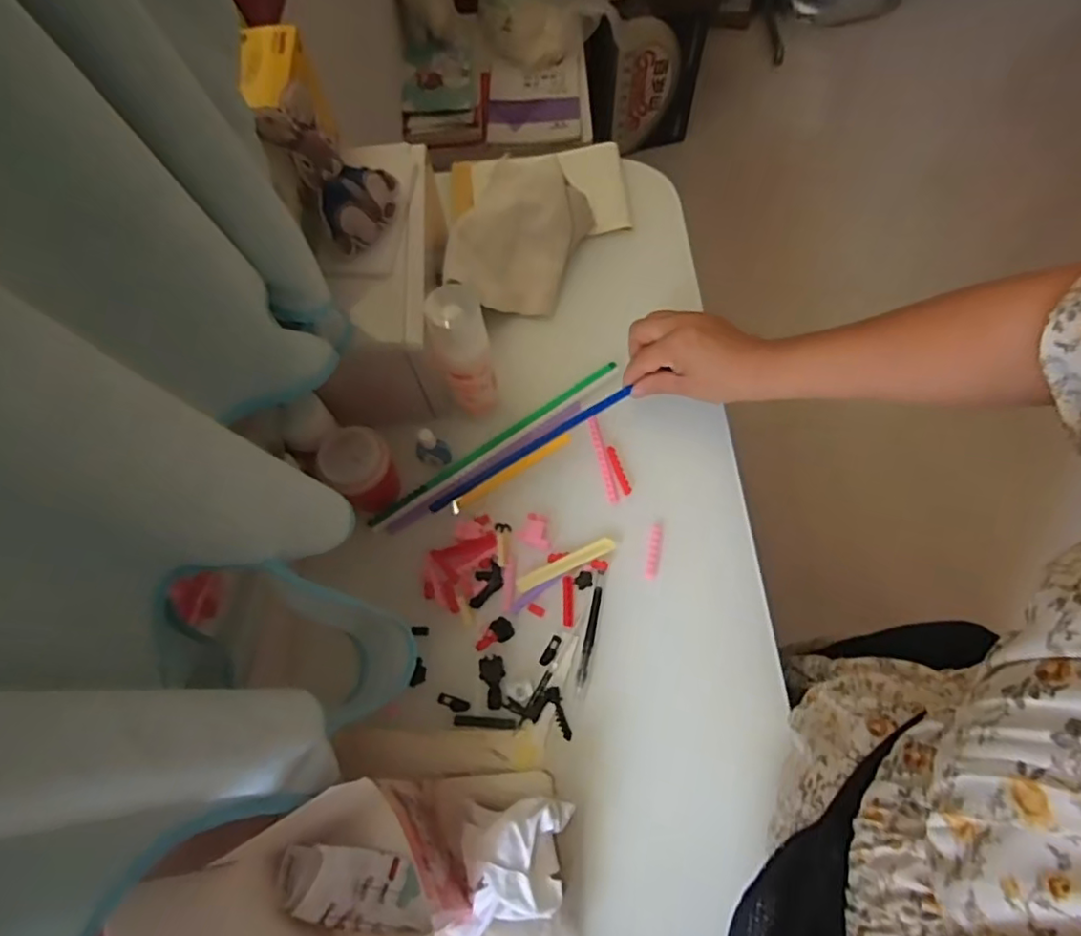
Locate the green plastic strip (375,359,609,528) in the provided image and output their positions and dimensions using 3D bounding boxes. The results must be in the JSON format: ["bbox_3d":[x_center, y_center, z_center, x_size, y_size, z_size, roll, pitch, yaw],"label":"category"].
[{"bbox_3d":[-0.040,-0.025,0.566,0.273,0.006,0.012,-34,68,-12],"label":"green plastic strip"}]

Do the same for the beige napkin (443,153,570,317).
[{"bbox_3d":[-0.026,-0.239,0.625,0.107,0.080,0.144,15,67,10],"label":"beige napkin"}]

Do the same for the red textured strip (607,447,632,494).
[{"bbox_3d":[0.072,0.002,0.551,0.009,0.006,0.047,-15,66,-4],"label":"red textured strip"}]

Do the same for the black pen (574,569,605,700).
[{"bbox_3d":[0.041,0.134,0.490,0.009,0.004,0.102,11,67,8],"label":"black pen"}]

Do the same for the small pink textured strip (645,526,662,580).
[{"bbox_3d":[0.098,0.072,0.520,0.011,0.004,0.048,10,66,8],"label":"small pink textured strip"}]

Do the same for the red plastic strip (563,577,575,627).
[{"bbox_3d":[0.023,0.110,0.501,0.010,0.004,0.041,0,66,3],"label":"red plastic strip"}]

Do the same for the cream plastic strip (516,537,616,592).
[{"bbox_3d":[0.022,0.083,0.513,0.091,0.004,0.014,-24,66,-8],"label":"cream plastic strip"}]

